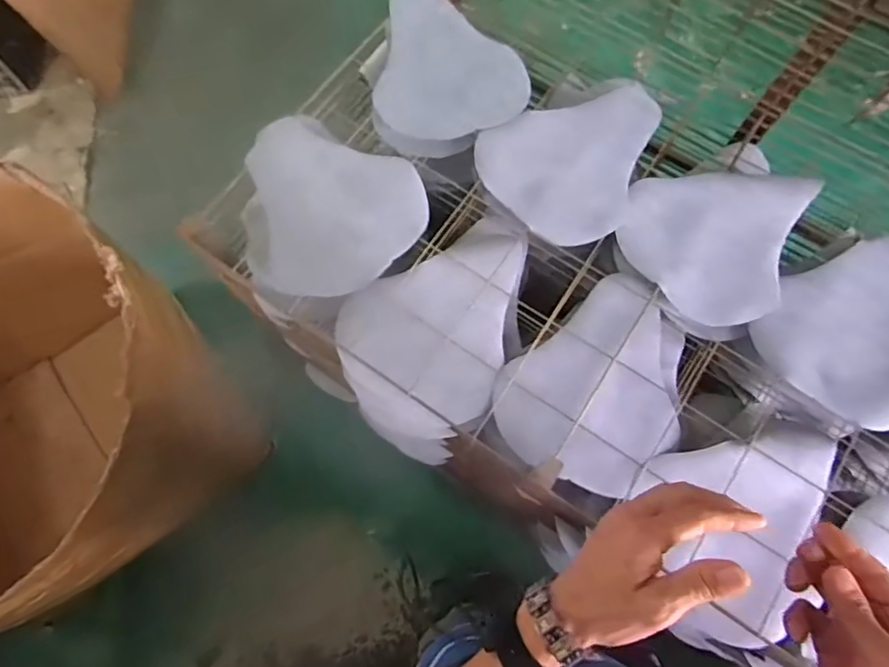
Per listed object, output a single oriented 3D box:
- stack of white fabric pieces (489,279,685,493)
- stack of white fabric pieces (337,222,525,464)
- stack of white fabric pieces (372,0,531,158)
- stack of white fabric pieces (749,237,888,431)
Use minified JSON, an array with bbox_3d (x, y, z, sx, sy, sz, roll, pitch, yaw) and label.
[{"bbox_3d":[0.216,0.072,0.726,0.279,0.034,0.210,-41,75,-14],"label":"stack of white fabric pieces"},{"bbox_3d":[0.009,-0.024,0.764,0.232,0.091,0.345,40,74,13],"label":"stack of white fabric pieces"},{"bbox_3d":[0.014,-0.408,0.860,0.240,0.064,0.281,8,70,3],"label":"stack of white fabric pieces"},{"bbox_3d":[0.566,-0.017,0.731,0.219,0.021,0.255,39,74,13],"label":"stack of white fabric pieces"}]

